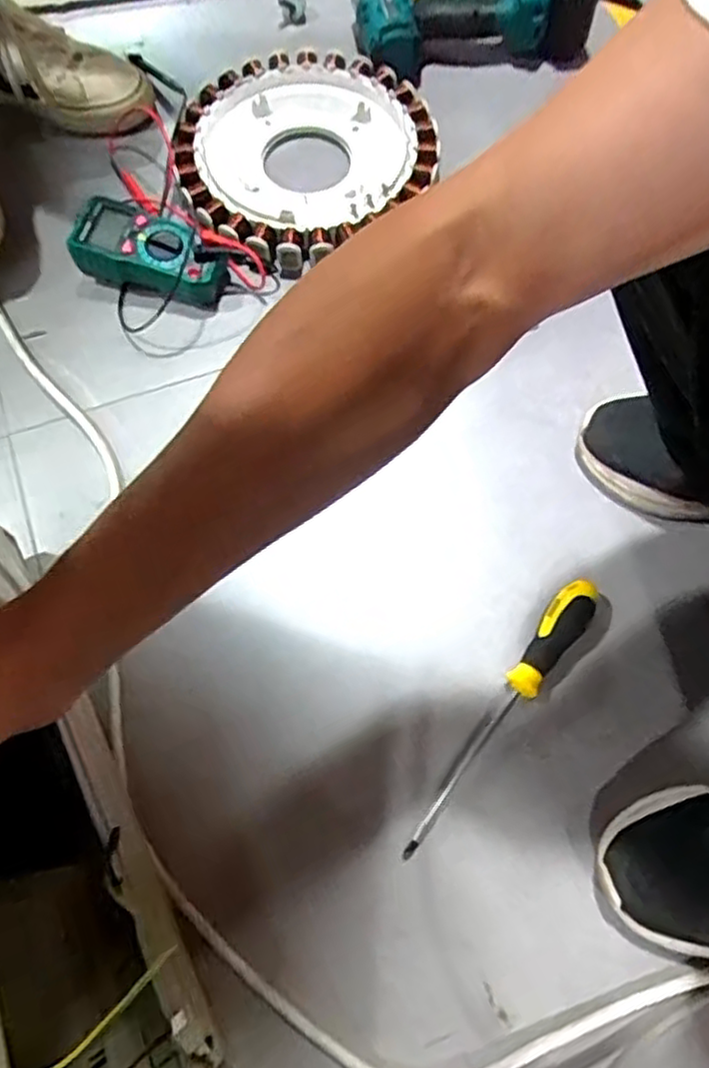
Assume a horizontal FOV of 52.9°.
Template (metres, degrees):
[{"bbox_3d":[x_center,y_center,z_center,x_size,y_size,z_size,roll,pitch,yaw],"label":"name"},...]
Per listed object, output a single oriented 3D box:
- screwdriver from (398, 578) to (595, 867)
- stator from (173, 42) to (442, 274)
[{"bbox_3d":[0.113,0.136,0.540,0.032,0.035,0.242,35,72,12],"label":"screwdriver"},{"bbox_3d":[-0.056,-0.402,0.752,0.262,0.051,0.262,0,68,-1],"label":"stator"}]

